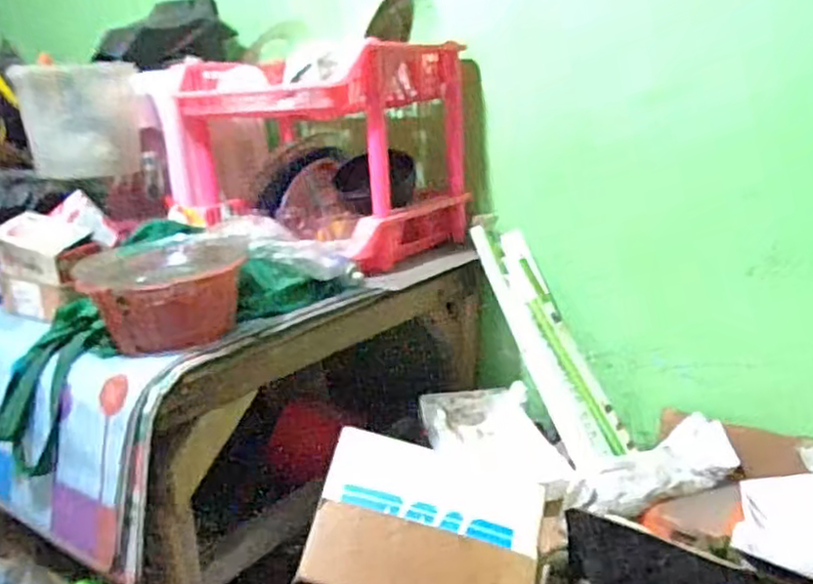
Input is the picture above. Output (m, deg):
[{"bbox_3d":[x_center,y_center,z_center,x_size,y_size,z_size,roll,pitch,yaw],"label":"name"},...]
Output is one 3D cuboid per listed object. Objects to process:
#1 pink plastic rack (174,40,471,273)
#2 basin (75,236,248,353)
[{"bbox_3d":[-0.172,-0.248,1.268,0.483,0.353,0.340,7,19,33],"label":"pink plastic rack"},{"bbox_3d":[-0.303,0.003,0.875,0.198,0.106,0.182,-8,16,-15],"label":"basin"}]

